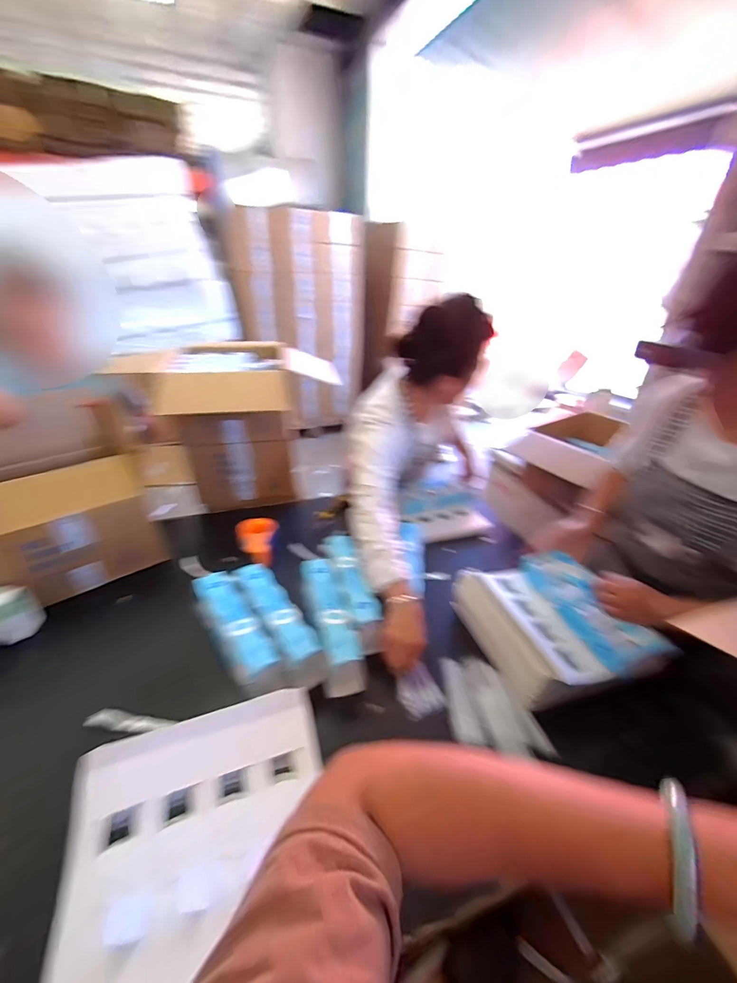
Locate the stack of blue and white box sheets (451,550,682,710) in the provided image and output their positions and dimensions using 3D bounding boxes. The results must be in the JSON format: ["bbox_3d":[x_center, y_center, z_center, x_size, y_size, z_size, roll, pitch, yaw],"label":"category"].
[{"bbox_3d":[0.346,0.257,0.768,0.234,0.129,0.289,-6,31,-13],"label":"stack of blue and white box sheets"}]

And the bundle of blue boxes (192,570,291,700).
[{"bbox_3d":[-0.258,0.265,0.735,0.078,0.071,0.284,-20,37,-32],"label":"bundle of blue boxes"}]

